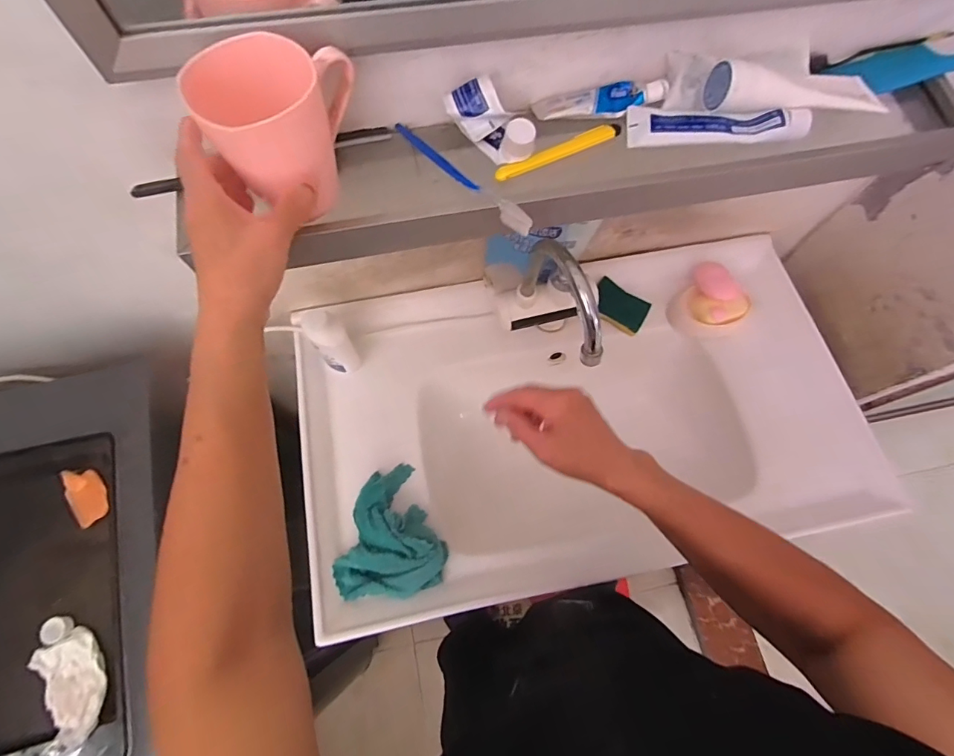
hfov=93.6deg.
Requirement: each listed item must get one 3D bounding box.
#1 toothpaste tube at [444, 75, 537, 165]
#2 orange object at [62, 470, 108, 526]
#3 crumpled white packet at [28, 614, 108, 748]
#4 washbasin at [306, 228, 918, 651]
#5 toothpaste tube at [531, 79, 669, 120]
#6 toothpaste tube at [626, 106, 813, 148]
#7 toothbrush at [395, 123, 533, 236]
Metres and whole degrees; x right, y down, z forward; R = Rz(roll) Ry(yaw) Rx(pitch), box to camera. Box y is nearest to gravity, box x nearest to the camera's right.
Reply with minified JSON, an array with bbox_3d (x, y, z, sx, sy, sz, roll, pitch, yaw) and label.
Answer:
[{"bbox_3d":[0.016,-0.236,0.410,0.080,0.050,0.039,39,74,13],"label":"toothpaste tube"},{"bbox_3d":[-0.469,0.142,0.537,0.035,0.020,0.070,-24,71,-9],"label":"orange object"},{"bbox_3d":[-0.432,0.318,0.481,0.052,0.030,0.125,-33,73,-12],"label":"crumpled white packet"},{"bbox_3d":[0.150,0.067,0.702,0.787,0.192,0.435,-11,70,-4],"label":"washbasin"},{"bbox_3d":[0.122,-0.274,0.443,0.128,0.021,0.029,-8,69,-3],"label":"toothpaste tube"},{"bbox_3d":[0.228,-0.243,0.427,0.162,0.025,0.040,5,69,2],"label":"toothpaste tube"},{"bbox_3d":[-0.011,-0.187,0.414,0.018,0.023,0.168,-42,75,-14],"label":"toothbrush"}]

